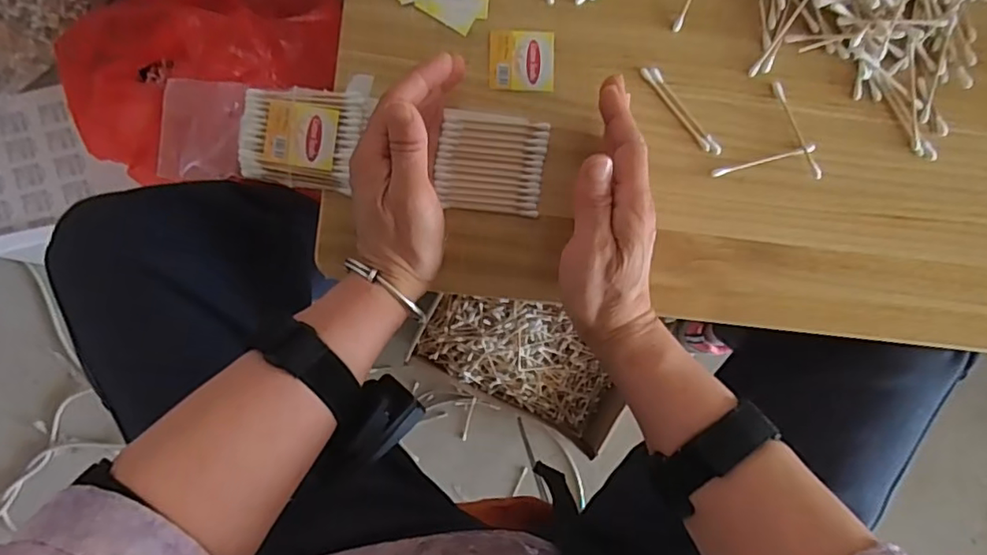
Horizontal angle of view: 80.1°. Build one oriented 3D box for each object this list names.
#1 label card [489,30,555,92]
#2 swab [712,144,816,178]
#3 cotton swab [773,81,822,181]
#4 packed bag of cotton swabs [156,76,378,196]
[{"bbox_3d":[0.020,-0.148,0.400,0.044,0.004,0.040,1,92,-2],"label":"label card"},{"bbox_3d":[0.187,-0.081,0.406,0.072,0.004,0.006,-15,93,-1],"label":"swab"},{"bbox_3d":[0.210,-0.101,0.404,0.006,0.004,0.072,-25,93,-1],"label":"cotton swab"},{"bbox_3d":[-0.152,-0.095,0.387,0.137,0.021,0.071,0,92,1],"label":"packed bag of cotton swabs"}]

